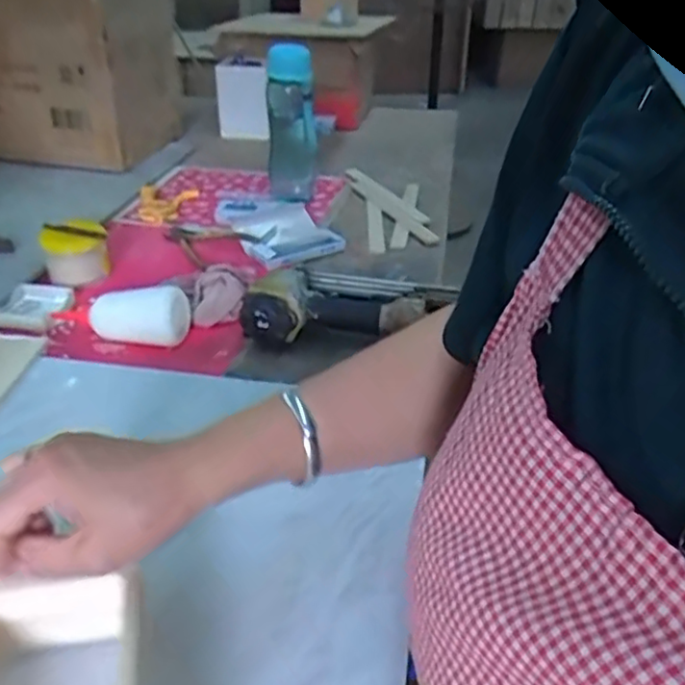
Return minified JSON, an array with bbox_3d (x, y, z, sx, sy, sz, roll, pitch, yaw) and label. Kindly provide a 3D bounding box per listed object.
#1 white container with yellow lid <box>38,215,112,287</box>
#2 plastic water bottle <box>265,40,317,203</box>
[{"bbox_3d":[-0.342,-0.118,0.860,0.079,0.050,0.086,-10,33,-17],"label":"white container with yellow lid"},{"bbox_3d":[-0.079,-0.345,1.077,0.086,0.230,0.066,1,31,0],"label":"plastic water bottle"}]

